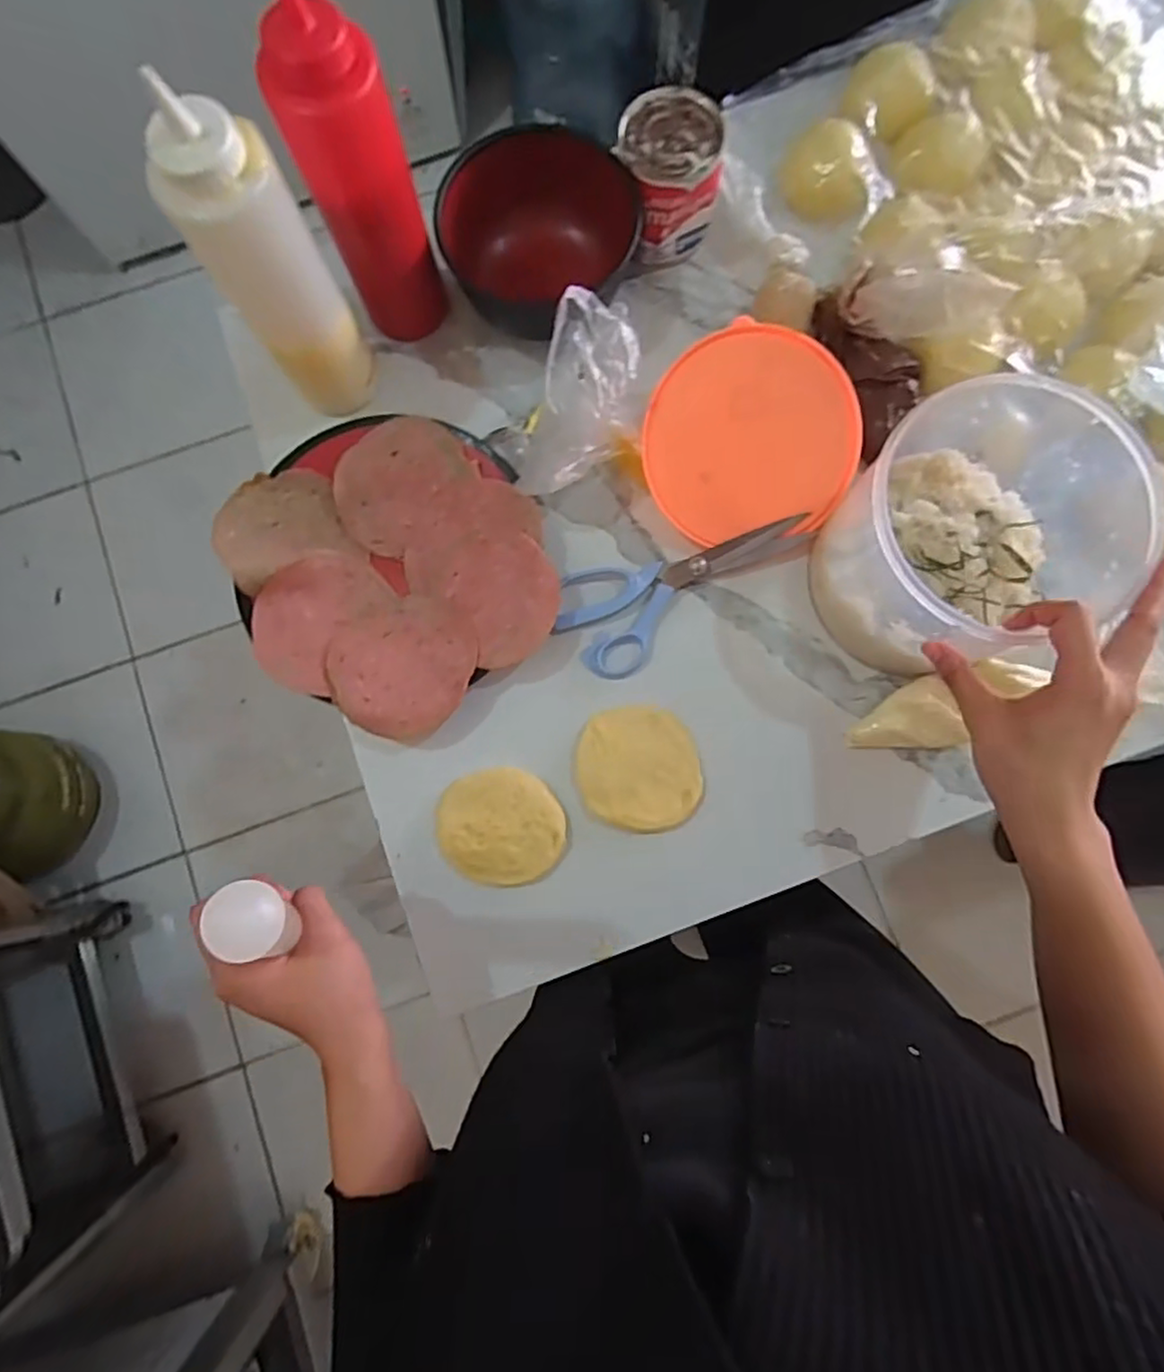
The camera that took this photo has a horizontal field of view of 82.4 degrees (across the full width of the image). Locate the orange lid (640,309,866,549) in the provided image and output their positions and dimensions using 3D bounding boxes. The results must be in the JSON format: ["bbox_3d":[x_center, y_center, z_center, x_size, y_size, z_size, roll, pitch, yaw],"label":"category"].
[{"bbox_3d":[0.120,-0.177,0.471,0.147,0.012,0.138,-7,107,2],"label":"orange lid"}]

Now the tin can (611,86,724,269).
[{"bbox_3d":[0.065,-0.374,0.497,0.074,0.084,0.069,0,80,1],"label":"tin can"}]

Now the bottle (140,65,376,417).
[{"bbox_3d":[-0.188,-0.255,0.419,0.053,0.200,0.063,23,81,5],"label":"bottle"}]

